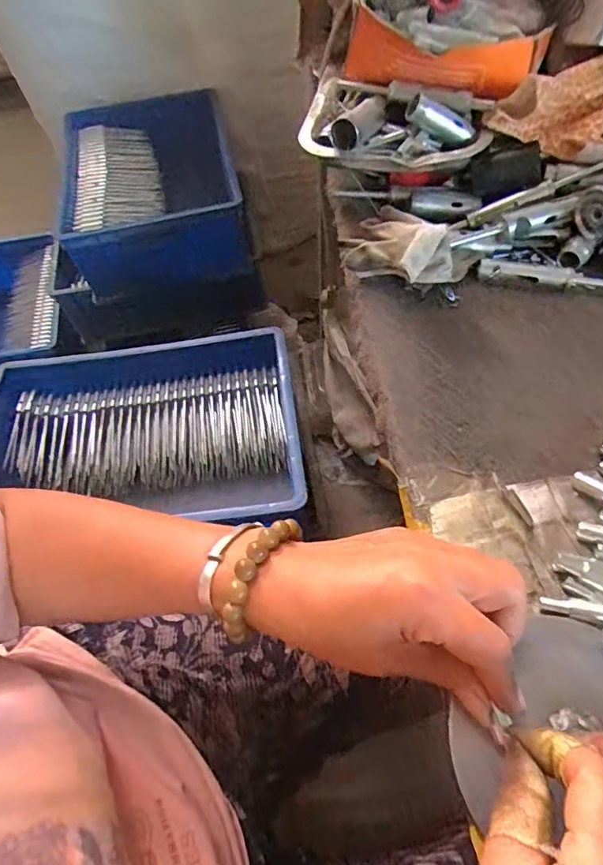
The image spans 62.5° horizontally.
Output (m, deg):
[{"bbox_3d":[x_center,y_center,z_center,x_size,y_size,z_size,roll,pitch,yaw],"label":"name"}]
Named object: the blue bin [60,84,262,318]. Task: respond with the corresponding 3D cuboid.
[{"bbox_3d":[-0.282,-0.461,1.017,0.318,0.248,0.476,-12,58,-4],"label":"blue bin"}]

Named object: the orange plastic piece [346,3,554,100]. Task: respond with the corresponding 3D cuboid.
[{"bbox_3d":[0.142,-0.355,0.474,0.184,0.072,0.053,1,58,4],"label":"orange plastic piece"}]

